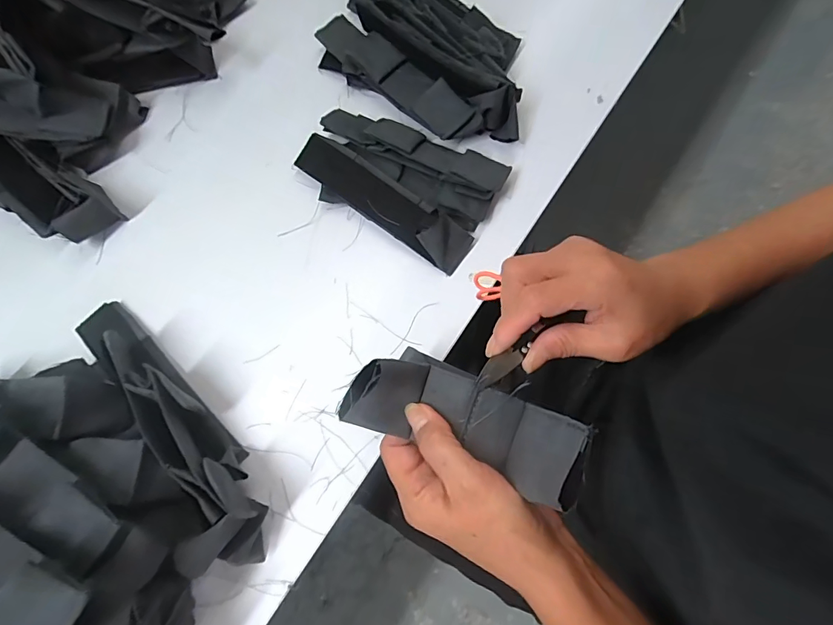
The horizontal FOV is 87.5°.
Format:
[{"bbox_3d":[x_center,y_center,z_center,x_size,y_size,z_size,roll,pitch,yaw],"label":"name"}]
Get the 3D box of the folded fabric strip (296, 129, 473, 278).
[{"bbox_3d":[-0.035,-0.113,0.427,0.193,0.037,0.046,34,78,8],"label":"folded fabric strip"}]

